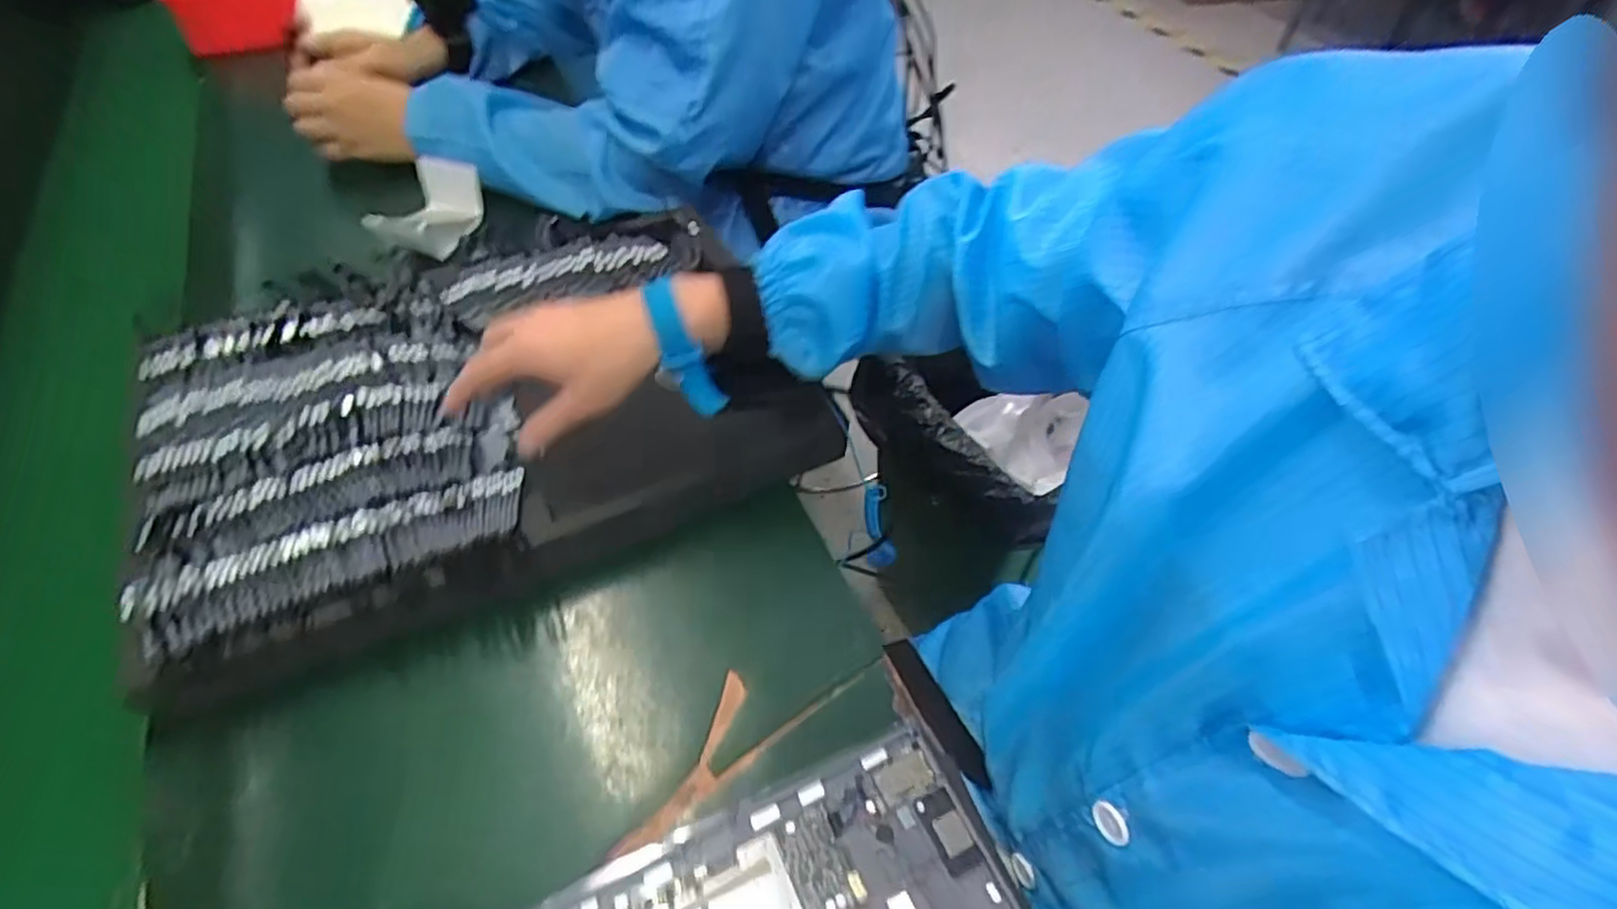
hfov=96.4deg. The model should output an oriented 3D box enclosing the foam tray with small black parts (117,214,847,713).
[{"bbox_3d":[-0.225,-0.045,0.521,0.412,0.073,0.318,-23,56,-16],"label":"foam tray with small black parts"}]

